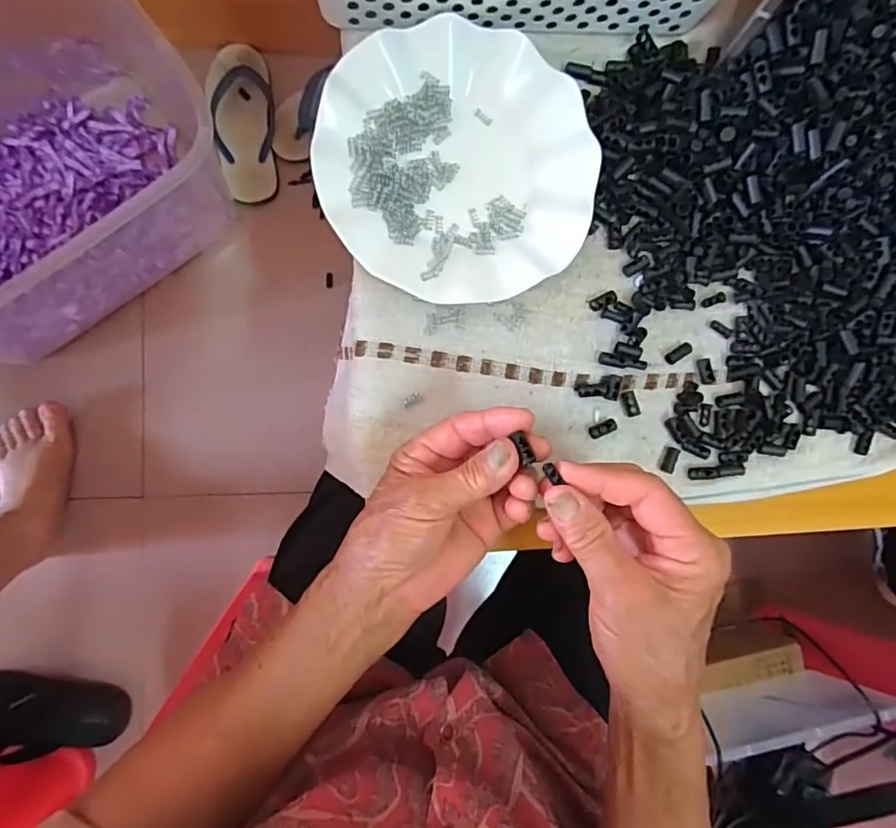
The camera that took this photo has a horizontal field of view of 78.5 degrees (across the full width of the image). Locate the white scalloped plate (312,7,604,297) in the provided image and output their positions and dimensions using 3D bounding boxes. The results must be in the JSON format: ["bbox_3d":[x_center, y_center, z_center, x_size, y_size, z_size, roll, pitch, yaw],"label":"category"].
[{"bbox_3d":[0.008,-0.167,0.370,0.181,0.022,0.180,0,88,-8],"label":"white scalloped plate"}]

